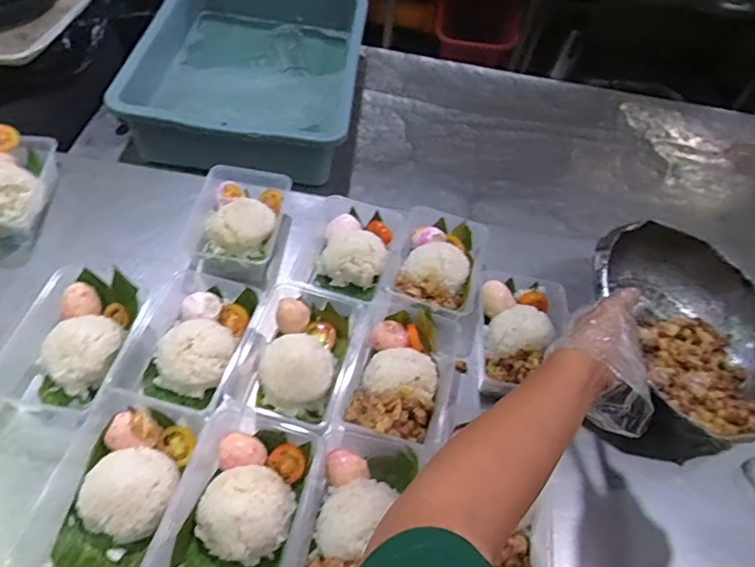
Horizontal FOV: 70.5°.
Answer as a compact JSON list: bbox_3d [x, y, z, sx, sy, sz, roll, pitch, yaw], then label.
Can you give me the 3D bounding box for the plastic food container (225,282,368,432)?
[{"bbox_3d":[-0.089,0.084,0.626,0.110,0.064,0.170,16,51,4],"label":"plastic food container"}]

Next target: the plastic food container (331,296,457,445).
[{"bbox_3d":[0.026,0.108,0.629,0.115,0.060,0.177,19,51,6],"label":"plastic food container"}]

